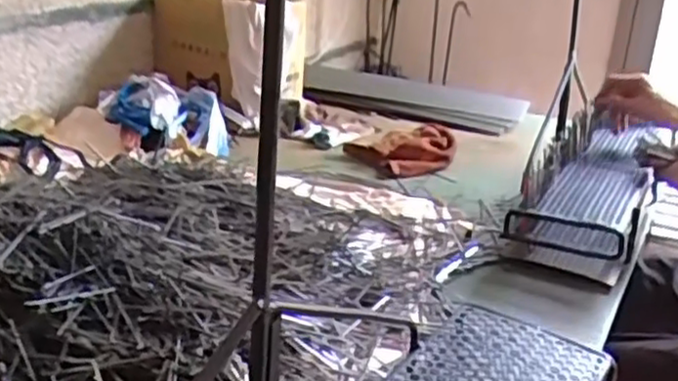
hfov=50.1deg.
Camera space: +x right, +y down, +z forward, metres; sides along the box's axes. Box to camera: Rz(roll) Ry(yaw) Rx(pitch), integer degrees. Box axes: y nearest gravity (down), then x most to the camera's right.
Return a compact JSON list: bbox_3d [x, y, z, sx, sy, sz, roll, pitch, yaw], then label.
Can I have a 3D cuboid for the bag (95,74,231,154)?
[{"bbox_3d":[-0.331,-0.152,1.368,0.225,0.106,0.227,-3,23,-12],"label":"bag"}]

